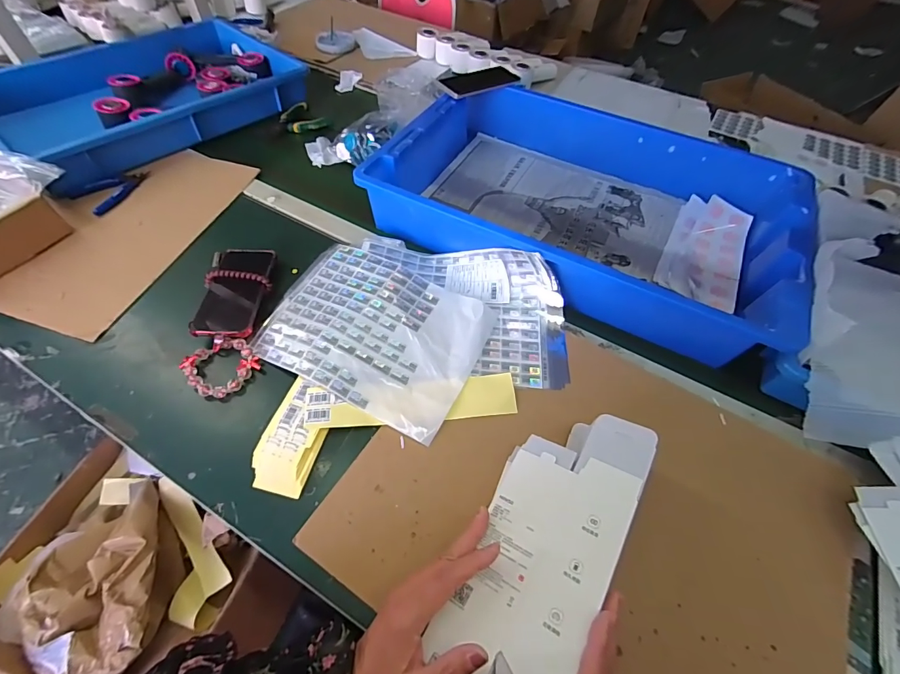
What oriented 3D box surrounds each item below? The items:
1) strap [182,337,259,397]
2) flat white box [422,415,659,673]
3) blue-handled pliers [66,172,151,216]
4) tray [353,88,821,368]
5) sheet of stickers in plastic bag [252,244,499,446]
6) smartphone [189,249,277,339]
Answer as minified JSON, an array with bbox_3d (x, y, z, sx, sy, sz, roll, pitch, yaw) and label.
[{"bbox_3d":[-0.303,0.033,0.533,0.093,0.021,0.079,34,62,19],"label":"strap"},{"bbox_3d":[0.093,0.181,0.381,0.119,0.005,0.267,18,58,30],"label":"flat white box"},{"bbox_3d":[-0.586,-0.263,0.715,0.077,0.011,0.119,27,60,16],"label":"blue-handled pliers"},{"bbox_3d":[0.221,-0.236,0.686,0.637,0.100,0.424,22,59,13],"label":"tray"},{"bbox_3d":[-0.103,-0.014,0.563,0.287,0.019,0.217,23,59,13],"label":"sheet of stickers in plastic bag"},{"bbox_3d":[-0.304,-0.071,0.586,0.076,0.016,0.162,3,53,-3],"label":"smartphone"}]

